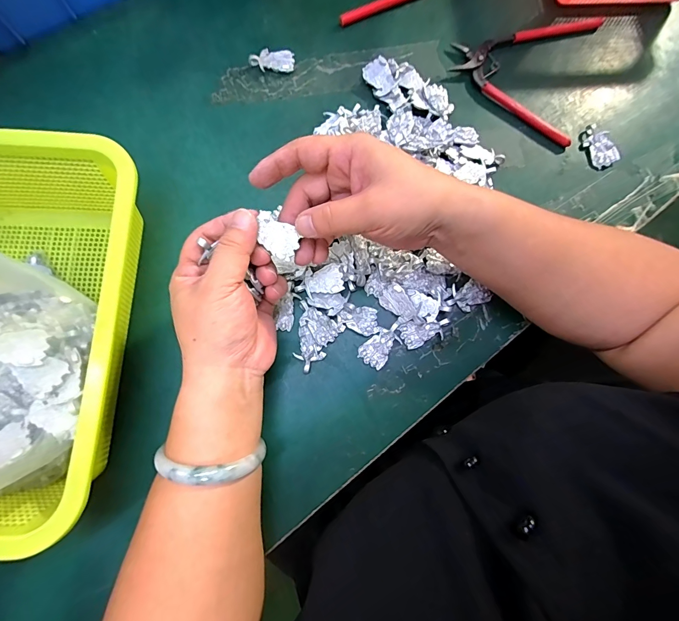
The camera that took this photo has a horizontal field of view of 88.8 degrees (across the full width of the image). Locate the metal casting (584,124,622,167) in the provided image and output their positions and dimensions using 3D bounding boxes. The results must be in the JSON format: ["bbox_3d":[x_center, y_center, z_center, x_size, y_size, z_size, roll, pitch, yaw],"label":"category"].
[{"bbox_3d":[0.254,-0.161,0.337,0.024,0.008,0.043,-17,80,-5],"label":"metal casting"}]

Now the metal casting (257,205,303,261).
[{"bbox_3d":[-0.042,-0.052,0.238,0.022,0.009,0.034,-33,106,2],"label":"metal casting"}]

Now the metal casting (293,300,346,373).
[{"bbox_3d":[-0.024,0.024,0.291,0.040,0.008,0.049,28,80,4],"label":"metal casting"}]

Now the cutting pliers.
[{"bbox_3d":[0.204,-0.259,0.353,0.146,0.010,0.146,38,80,6],"label":"cutting pliers"}]

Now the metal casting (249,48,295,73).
[{"bbox_3d":[-0.067,-0.249,0.345,0.043,0.009,0.023,-2,79,-2],"label":"metal casting"}]

